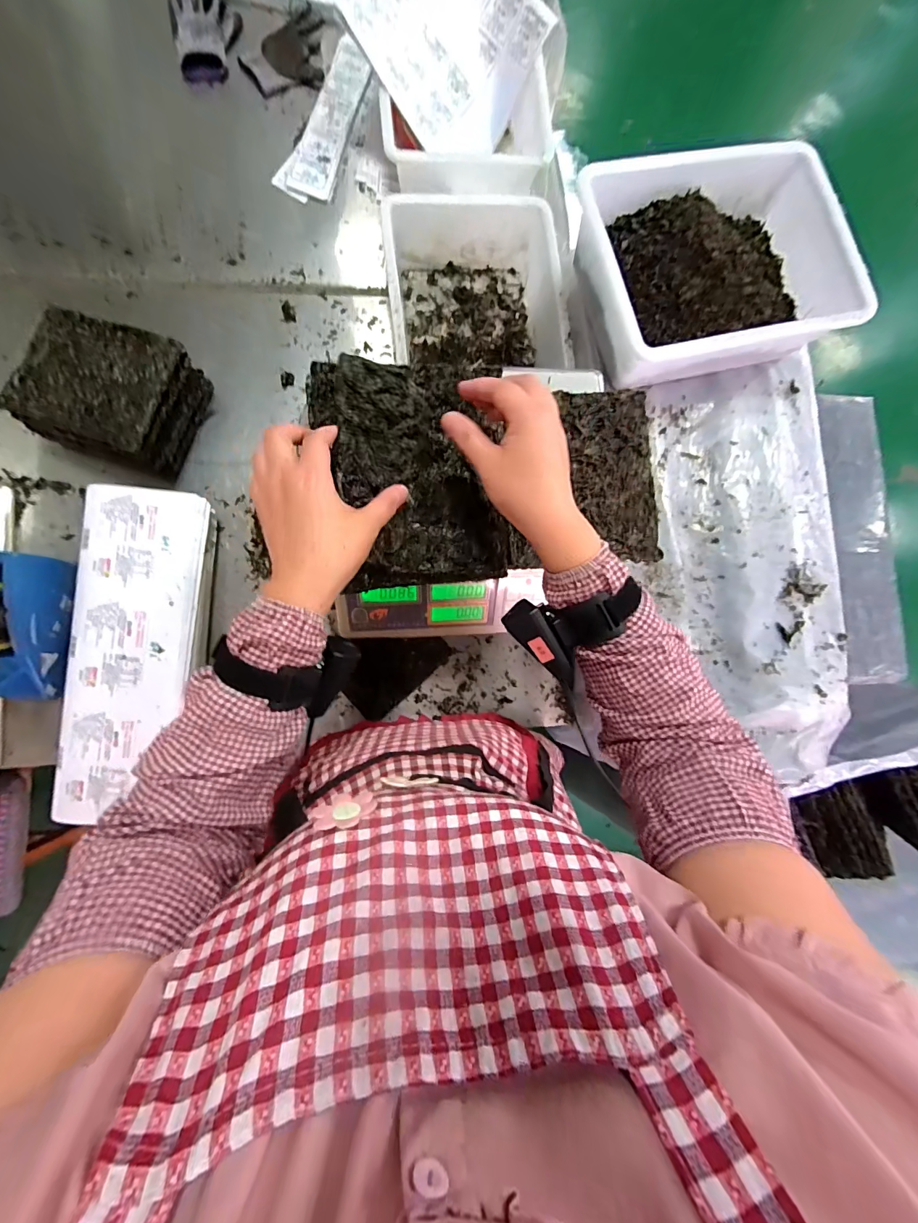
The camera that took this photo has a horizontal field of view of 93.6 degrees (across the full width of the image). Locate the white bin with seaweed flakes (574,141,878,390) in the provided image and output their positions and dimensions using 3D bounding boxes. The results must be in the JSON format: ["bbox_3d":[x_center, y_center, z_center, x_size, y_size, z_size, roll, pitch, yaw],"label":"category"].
[{"bbox_3d":[0.351,-0.477,0.605,0.334,0.096,0.273,-14,86,-8],"label":"white bin with seaweed flakes"}]

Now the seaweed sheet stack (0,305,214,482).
[{"bbox_3d":[-0.528,-0.330,0.662,0.211,0.109,0.191,22,83,-4],"label":"seaweed sheet stack"}]

